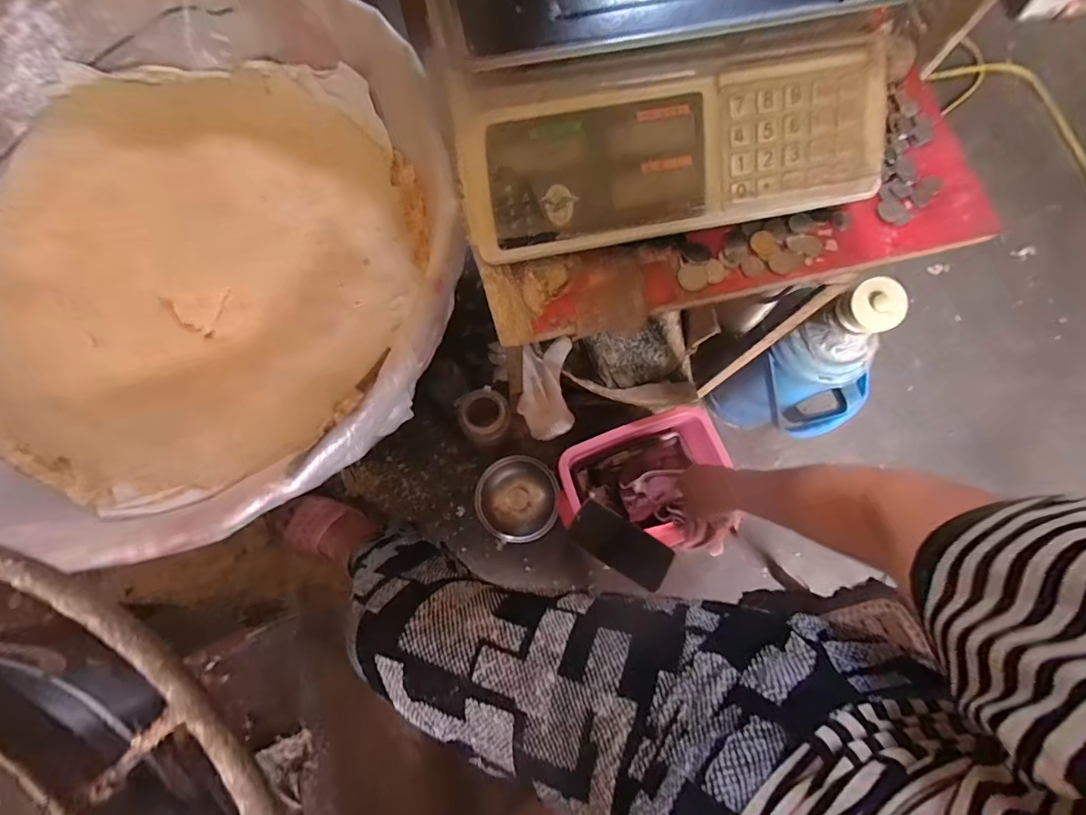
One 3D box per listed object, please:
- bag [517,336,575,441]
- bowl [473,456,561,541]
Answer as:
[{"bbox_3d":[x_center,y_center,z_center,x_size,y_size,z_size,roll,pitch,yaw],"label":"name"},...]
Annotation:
[{"bbox_3d":[0.006,-0.029,0.803,0.086,0.027,0.162,-2,99,-2],"label":"bag"},{"bbox_3d":[-0.044,0.166,0.883,0.144,0.050,0.146,-22,78,-7],"label":"bowl"}]

